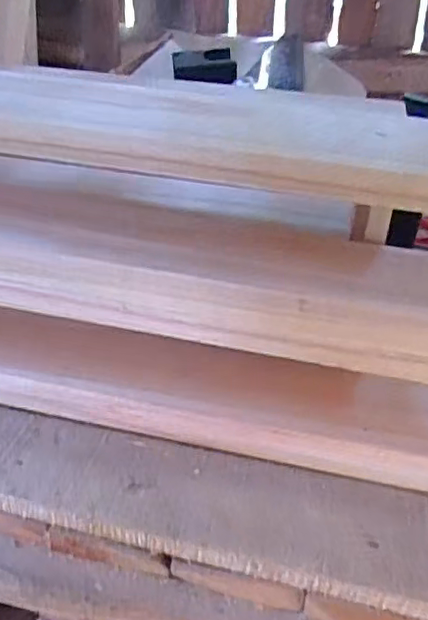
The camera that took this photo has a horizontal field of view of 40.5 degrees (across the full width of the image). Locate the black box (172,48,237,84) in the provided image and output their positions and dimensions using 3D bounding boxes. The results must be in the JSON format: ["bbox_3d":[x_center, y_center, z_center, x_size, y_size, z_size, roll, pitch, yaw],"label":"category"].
[{"bbox_3d":[-0.012,-0.323,0.764,0.082,0.038,0.028,1,28,-4],"label":"black box"}]

